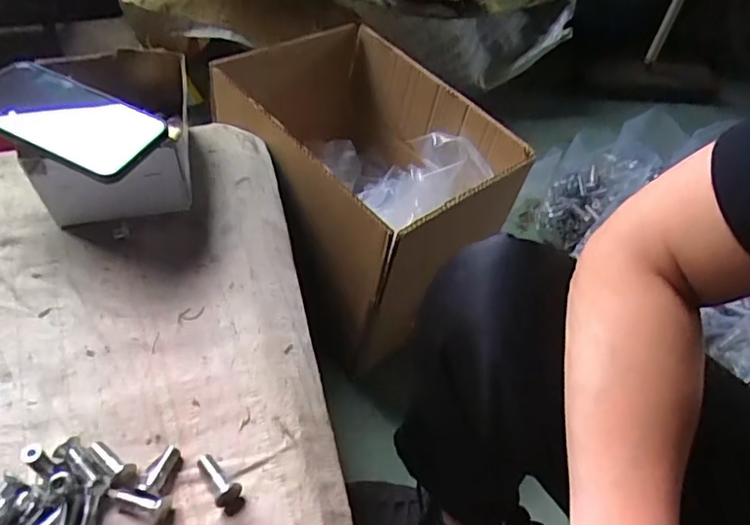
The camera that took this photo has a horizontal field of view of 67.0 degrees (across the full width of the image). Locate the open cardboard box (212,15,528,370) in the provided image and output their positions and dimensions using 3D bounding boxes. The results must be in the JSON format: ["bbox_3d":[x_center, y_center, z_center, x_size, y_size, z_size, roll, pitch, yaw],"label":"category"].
[{"bbox_3d":[-0.020,-0.136,0.722,0.245,0.185,0.369,-28,59,-25],"label":"open cardboard box"}]

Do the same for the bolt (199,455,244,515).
[{"bbox_3d":[-0.104,0.147,0.383,0.017,0.016,0.046,-28,59,-25],"label":"bolt"}]

